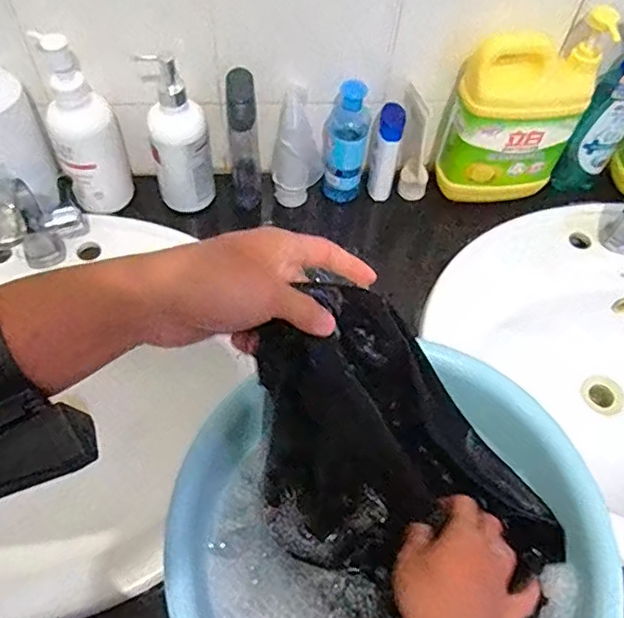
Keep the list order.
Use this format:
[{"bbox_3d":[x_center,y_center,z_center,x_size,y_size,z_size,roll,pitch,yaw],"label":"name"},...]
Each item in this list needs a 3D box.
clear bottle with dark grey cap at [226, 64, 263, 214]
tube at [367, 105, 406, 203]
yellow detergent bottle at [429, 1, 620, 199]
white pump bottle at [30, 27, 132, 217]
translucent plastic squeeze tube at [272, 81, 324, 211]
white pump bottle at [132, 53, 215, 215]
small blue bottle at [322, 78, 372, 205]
[{"bbox_3d":[-0.081,-0.195,0.718,0.039,0.180,0.050,-4,58,-6],"label":"clear bottle with dark grey cap"},{"bbox_3d":[0.093,-0.193,0.745,0.030,0.121,0.037,11,58,3],"label":"tube"},{"bbox_3d":[0.239,-0.230,0.703,0.145,0.220,0.067,-8,59,-9],"label":"yellow detergent bottle"},{"bbox_3d":[-0.258,-0.200,0.675,0.073,0.215,0.055,-17,60,-14],"label":"white pump bottle"},{"bbox_3d":[-0.016,-0.197,0.730,0.060,0.140,0.077,5,58,-1],"label":"translucent plastic squeeze tube"},{"bbox_3d":[-0.157,-0.205,0.699,0.070,0.193,0.074,-8,59,-9],"label":"white pump bottle"},{"bbox_3d":[0.042,-0.204,0.728,0.047,0.161,0.046,7,58,1],"label":"small blue bottle"}]

